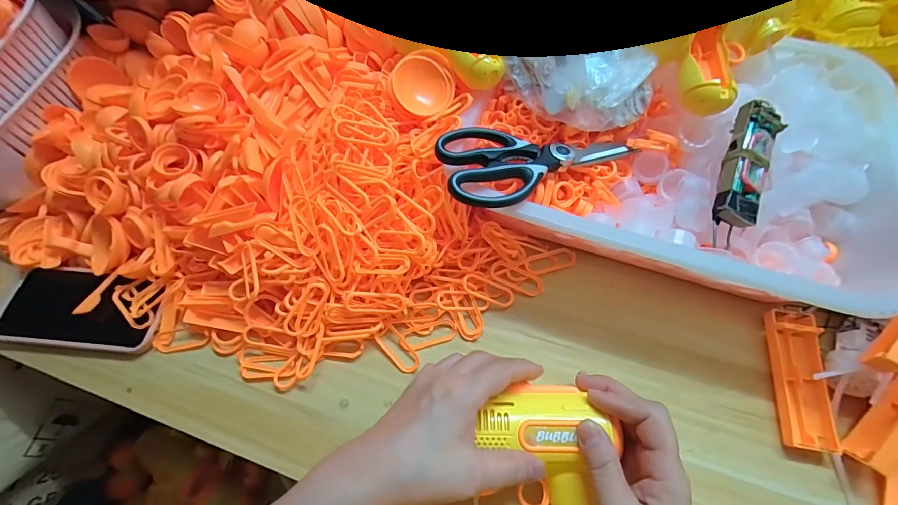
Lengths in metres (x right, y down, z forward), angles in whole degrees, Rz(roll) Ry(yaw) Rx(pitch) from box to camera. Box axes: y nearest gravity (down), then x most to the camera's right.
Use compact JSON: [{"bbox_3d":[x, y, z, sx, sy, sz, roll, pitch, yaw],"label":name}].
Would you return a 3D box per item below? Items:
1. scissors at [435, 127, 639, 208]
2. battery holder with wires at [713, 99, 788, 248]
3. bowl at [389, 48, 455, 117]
[{"bbox_3d":[0.082,-0.083,0.336,0.182,0.017,0.076,-11,62,-17],"label":"scissors"},{"bbox_3d":[0.247,-0.069,0.315,0.033,0.022,0.130,21,79,14],"label":"battery holder with wires"},{"bbox_3d":[-0.026,-0.157,0.358,0.057,0.019,0.060,44,76,-14],"label":"bowl"}]

